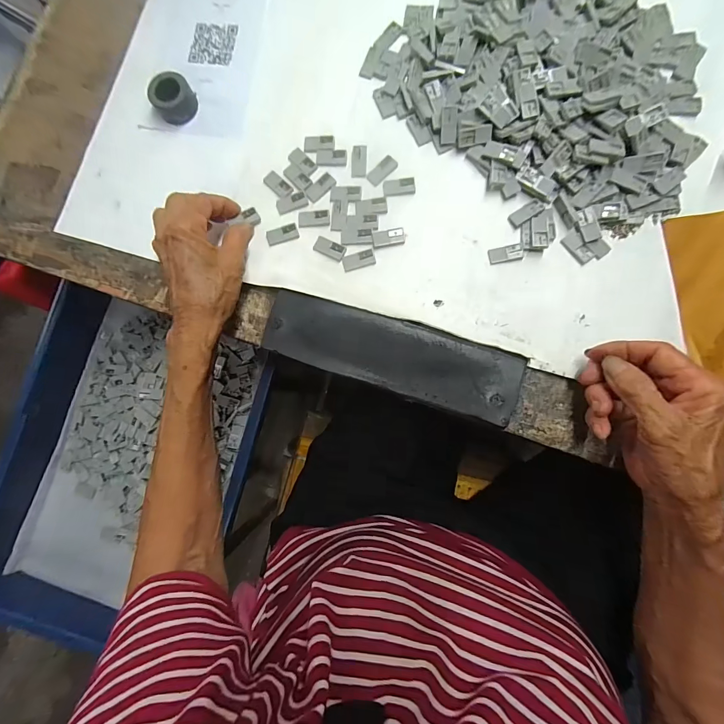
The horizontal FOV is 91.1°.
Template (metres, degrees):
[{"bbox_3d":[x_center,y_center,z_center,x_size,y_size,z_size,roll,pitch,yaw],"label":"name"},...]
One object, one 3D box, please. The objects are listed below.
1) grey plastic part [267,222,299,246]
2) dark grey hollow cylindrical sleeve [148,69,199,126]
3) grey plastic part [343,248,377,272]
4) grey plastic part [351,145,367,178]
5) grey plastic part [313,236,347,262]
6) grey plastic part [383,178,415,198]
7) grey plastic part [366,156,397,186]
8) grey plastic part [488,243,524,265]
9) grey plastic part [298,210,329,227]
[{"bbox_3d":[-0.071,-0.115,0.318,0.028,0.004,0.014,-19,82,1],"label":"grey plastic part"},{"bbox_3d":[-0.173,-0.242,0.327,0.036,0.023,0.036,-1,82,4],"label":"dark grey hollow cylindrical sleeve"},{"bbox_3d":[-0.002,-0.090,0.311,0.029,0.004,0.014,-17,82,2],"label":"grey plastic part"},{"bbox_3d":[-0.003,-0.184,0.326,0.014,0.004,0.031,1,83,4],"label":"grey plastic part"},{"bbox_3d":[-0.029,-0.101,0.314,0.029,0.004,0.015,27,85,7],"label":"grey plastic part"},{"bbox_3d":[0.034,-0.158,0.319,0.028,0.004,0.015,-6,82,3],"label":"grey plastic part"},{"bbox_3d":[0.018,-0.174,0.322,0.030,0.004,0.015,-43,82,-2],"label":"grey plastic part"},{"bbox_3d":[0.124,-0.094,0.308,0.029,0.004,0.013,-12,82,2],"label":"grey plastic part"},{"bbox_3d":[-0.043,-0.130,0.320,0.028,0.004,0.015,-4,82,3],"label":"grey plastic part"}]

